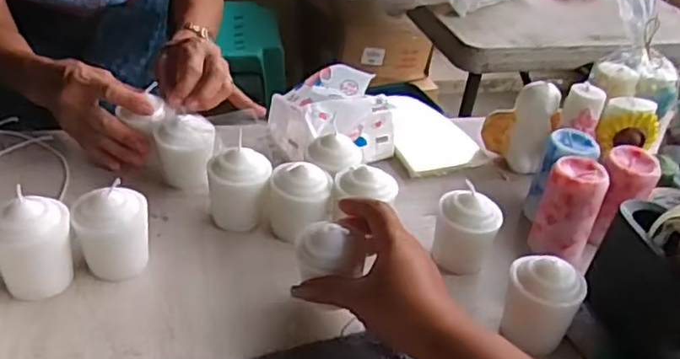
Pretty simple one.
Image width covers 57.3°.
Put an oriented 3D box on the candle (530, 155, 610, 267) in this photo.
[{"bbox_3d":[0.216,0.029,0.592,0.051,0.091,0.047,21,37,19],"label":"candle"}]

